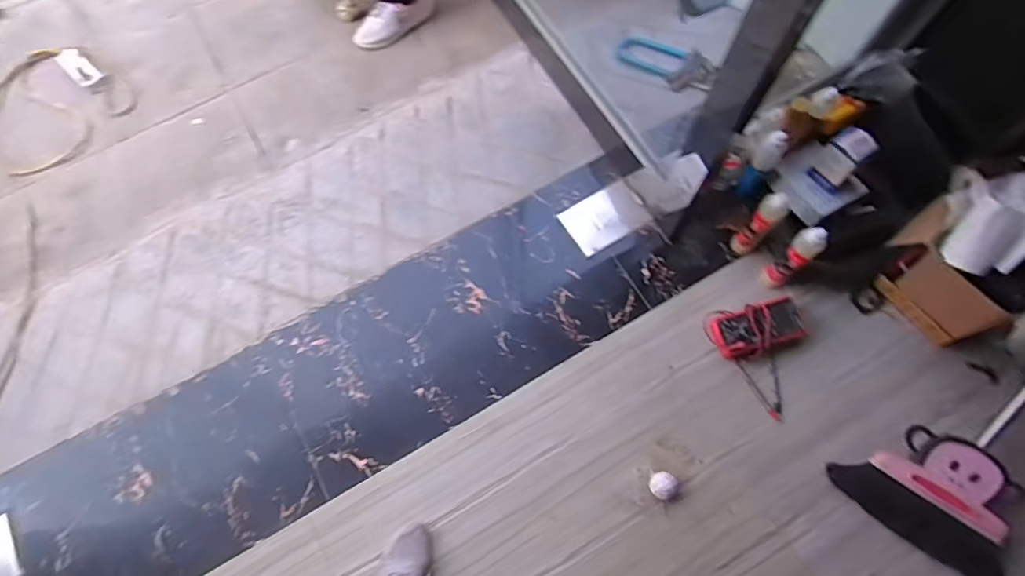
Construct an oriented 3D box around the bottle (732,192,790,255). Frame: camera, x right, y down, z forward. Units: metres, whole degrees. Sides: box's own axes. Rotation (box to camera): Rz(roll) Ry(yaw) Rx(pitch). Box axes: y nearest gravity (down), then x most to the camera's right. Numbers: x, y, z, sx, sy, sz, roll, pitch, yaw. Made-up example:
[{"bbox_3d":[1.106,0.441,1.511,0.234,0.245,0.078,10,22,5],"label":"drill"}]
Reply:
[{"bbox_3d":[0.583,-0.149,1.294,0.068,0.240,0.055,-42,75,-15],"label":"bottle"}]

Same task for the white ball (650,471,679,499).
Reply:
[{"bbox_3d":[0.311,0.408,1.131,0.054,0.050,0.052,0,71,0],"label":"white ball"}]

